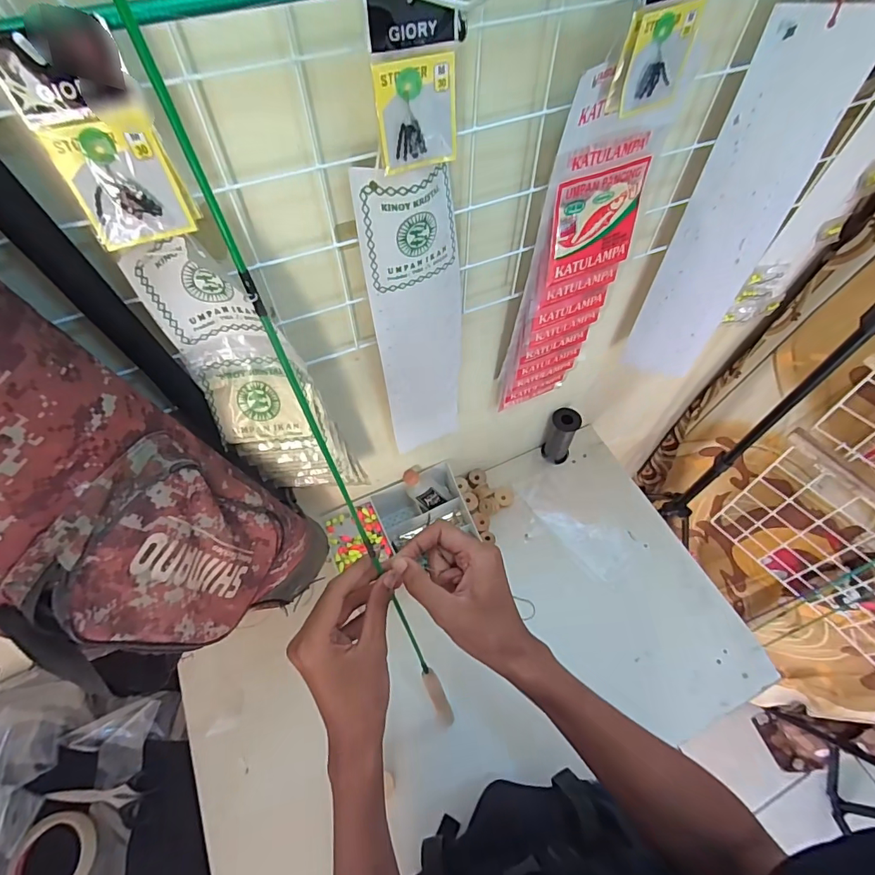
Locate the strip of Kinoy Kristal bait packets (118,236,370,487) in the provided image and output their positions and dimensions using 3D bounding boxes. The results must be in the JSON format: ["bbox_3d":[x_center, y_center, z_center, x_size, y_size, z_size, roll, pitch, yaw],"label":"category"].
[{"bbox_3d":[-0.149,-0.029,0.429,0.109,0.318,0.067,-23,61,-13],"label":"strip of Kinoy Kristal bait packets"}]

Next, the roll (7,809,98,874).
[{"bbox_3d":[-0.480,0.528,0.575,0.091,0.019,0.096,0,58,0],"label":"roll"}]

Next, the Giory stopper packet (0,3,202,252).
[{"bbox_3d":[-0.171,-0.150,0.237,0.054,0.096,0.019,-21,60,-12],"label":"Giory stopper packet"}]

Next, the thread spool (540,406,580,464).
[{"bbox_3d":[0.227,-0.003,0.844,0.052,0.116,0.050,0,58,0],"label":"thread spool"}]

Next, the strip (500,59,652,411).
[{"bbox_3d":[0.147,-0.163,0.512,0.118,0.402,0.027,-22,61,-13],"label":"strip"}]

